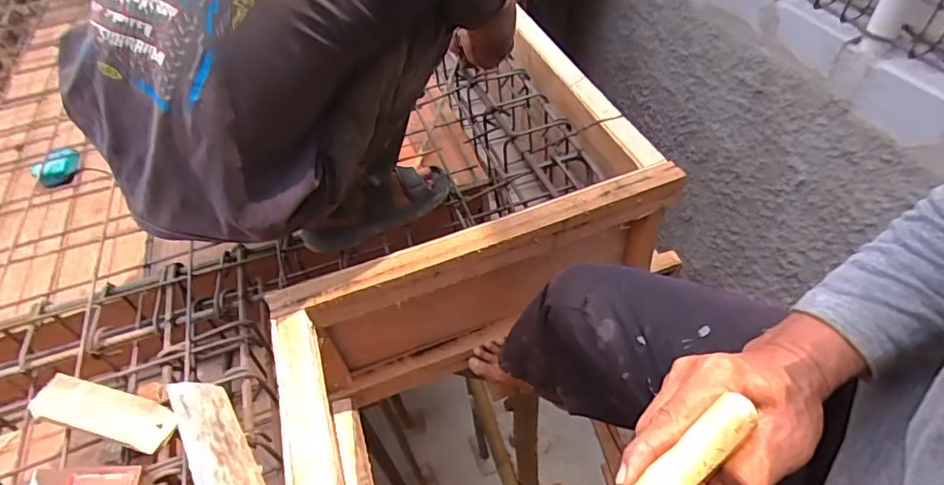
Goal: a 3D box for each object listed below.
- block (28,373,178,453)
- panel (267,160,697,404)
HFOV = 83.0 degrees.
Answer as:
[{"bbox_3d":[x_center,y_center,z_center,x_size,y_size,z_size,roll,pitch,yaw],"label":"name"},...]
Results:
[{"bbox_3d":[-0.450,0.205,0.653,0.165,0.024,0.053,17,51,0],"label":"block"},{"bbox_3d":[0.034,0.076,0.890,0.632,0.285,0.061,-20,49,-11],"label":"panel"}]

